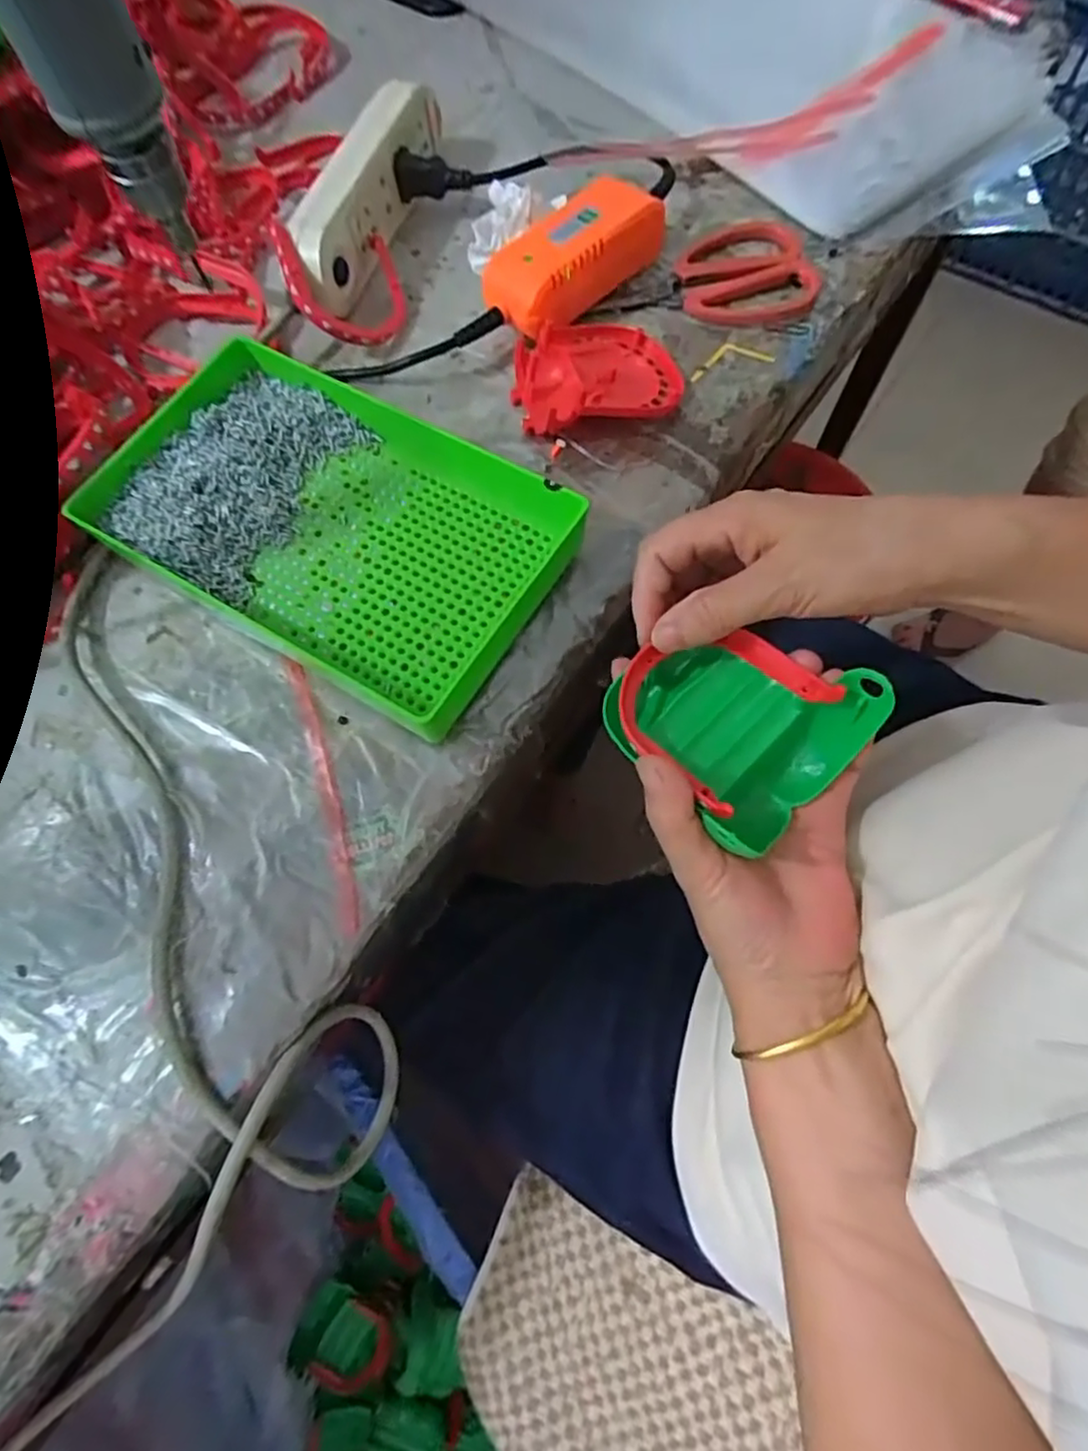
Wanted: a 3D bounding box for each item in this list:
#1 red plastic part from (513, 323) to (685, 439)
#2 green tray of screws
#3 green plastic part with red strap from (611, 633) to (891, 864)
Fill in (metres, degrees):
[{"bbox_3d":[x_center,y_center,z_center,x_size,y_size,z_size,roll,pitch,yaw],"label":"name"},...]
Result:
[{"bbox_3d":[0.032,-0.215,0.407,0.100,0.028,0.082,-17,69,-3],"label":"red plastic part"},{"bbox_3d":[-0.114,-0.112,0.366,0.248,0.036,0.158,29,73,13],"label":"green tray of screws"},{"bbox_3d":[0.082,-0.002,0.291,0.084,0.051,0.095,-41,72,-12],"label":"green plastic part with red strap"}]

